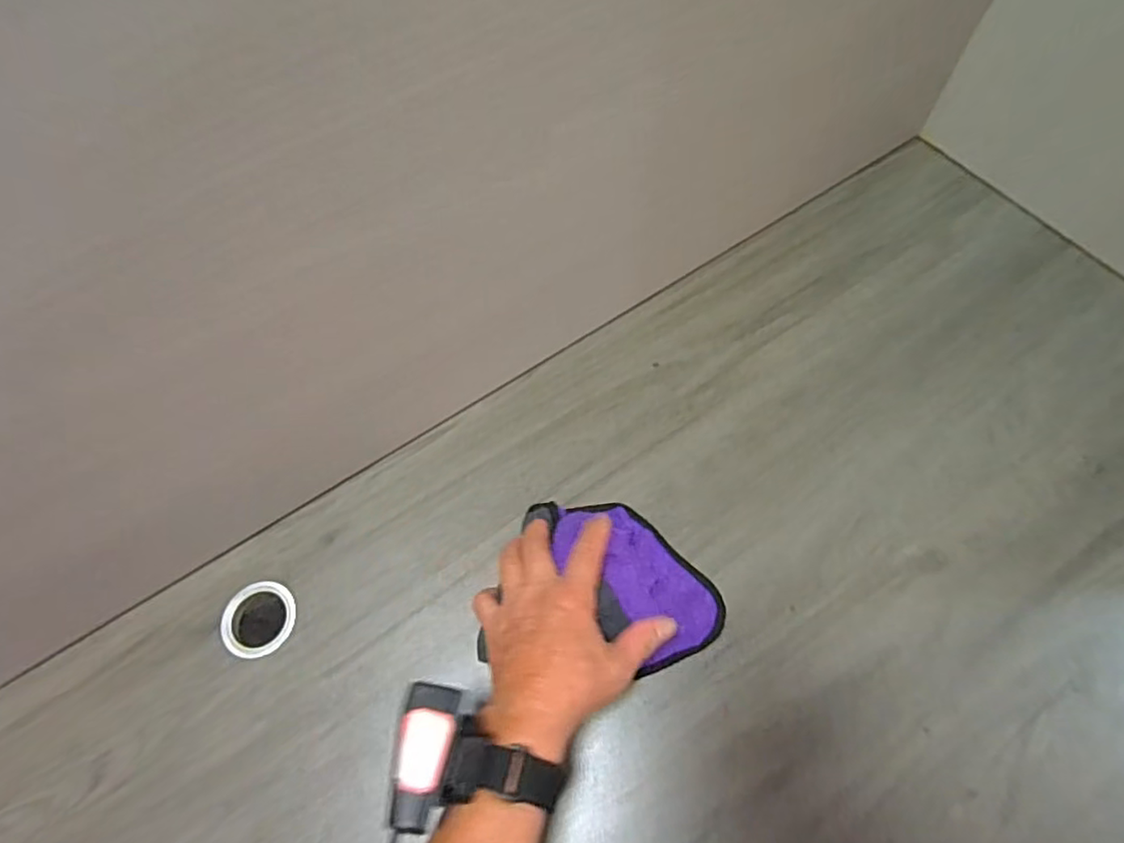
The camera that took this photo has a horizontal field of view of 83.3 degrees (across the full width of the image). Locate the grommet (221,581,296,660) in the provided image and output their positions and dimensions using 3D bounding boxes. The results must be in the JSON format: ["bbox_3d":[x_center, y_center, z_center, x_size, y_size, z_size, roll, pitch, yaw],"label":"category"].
[{"bbox_3d":[-0.240,0.157,0.501,0.055,0.006,0.057,-1,64,2],"label":"grommet"}]

